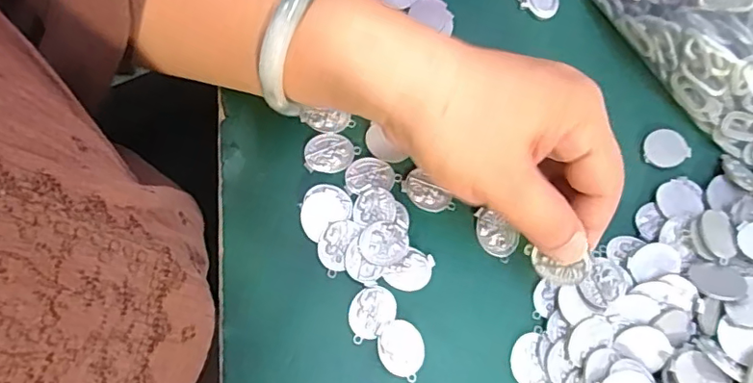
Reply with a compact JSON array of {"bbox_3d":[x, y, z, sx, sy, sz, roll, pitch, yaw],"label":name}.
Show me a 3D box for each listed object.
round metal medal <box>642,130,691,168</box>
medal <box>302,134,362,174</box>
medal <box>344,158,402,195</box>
[{"bbox_3d":[0.158,-0.024,0.295,0.027,0.004,0.020,-22,77,-10],"label":"round metal medal"},{"bbox_3d":[-0.023,-0.020,0.279,0.028,0.004,0.020,0,75,-4],"label":"medal"},{"bbox_3d":[-0.002,-0.009,0.277,0.028,0.004,0.018,-7,74,-7],"label":"medal"}]

